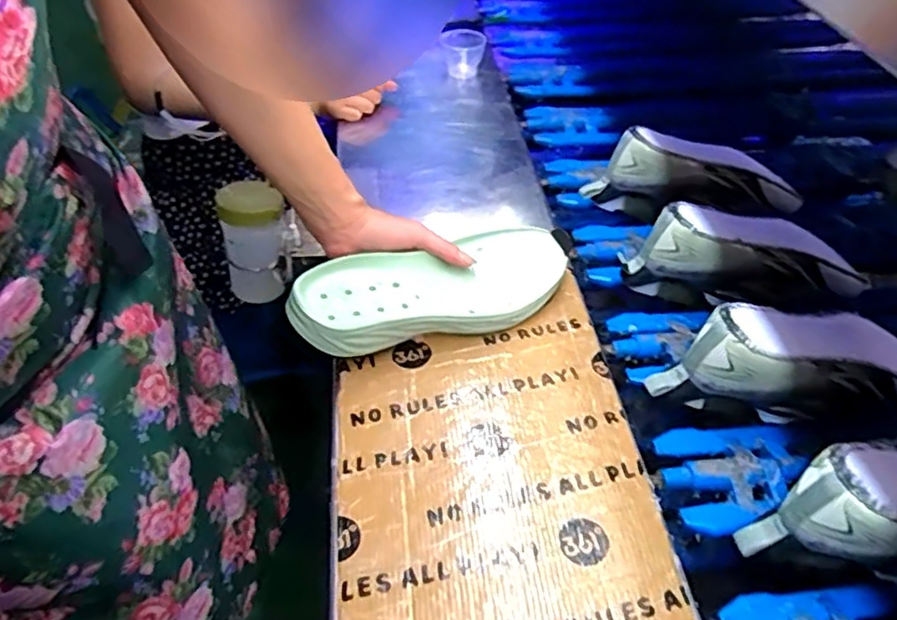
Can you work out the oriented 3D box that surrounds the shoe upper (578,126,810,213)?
[{"bbox_3d":[0.275,-0.162,0.745,0.227,0.086,0.082,-1,45,0],"label":"shoe upper"}]

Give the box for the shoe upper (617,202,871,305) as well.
[{"bbox_3d":[0.288,-0.054,0.634,0.220,0.081,0.072,-5,45,-4],"label":"shoe upper"}]

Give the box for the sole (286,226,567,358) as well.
[{"bbox_3d":[-0.011,-0.018,0.573,0.251,0.039,0.093,-13,46,-23],"label":"sole"}]

